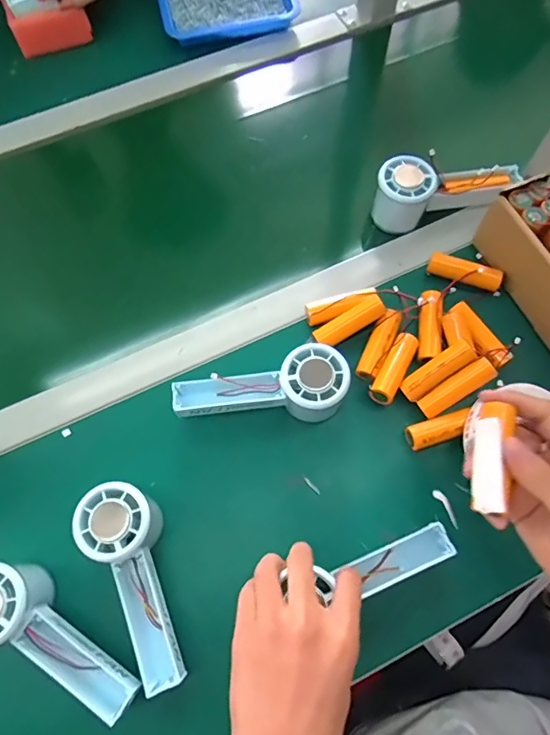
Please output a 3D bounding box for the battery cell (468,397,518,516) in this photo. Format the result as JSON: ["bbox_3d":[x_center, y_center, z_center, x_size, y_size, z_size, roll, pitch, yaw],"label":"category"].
[{"bbox_3d":[0.136,0.056,0.305,0.022,0.015,0.069,11,74,4],"label":"battery cell"}]

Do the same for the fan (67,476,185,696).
[{"bbox_3d":[-0.107,0.166,0.386,0.057,0.063,0.152,-21,83,-8],"label":"fan"}]

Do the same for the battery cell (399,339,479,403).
[{"bbox_3d":[0.147,0.003,0.437,0.071,0.018,0.024,-37,72,7],"label":"battery cell"}]

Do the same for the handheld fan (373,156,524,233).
[{"bbox_3d":[0.177,-0.177,0.507,0.145,0.067,0.053,0,69,0],"label":"handheld fan"}]

